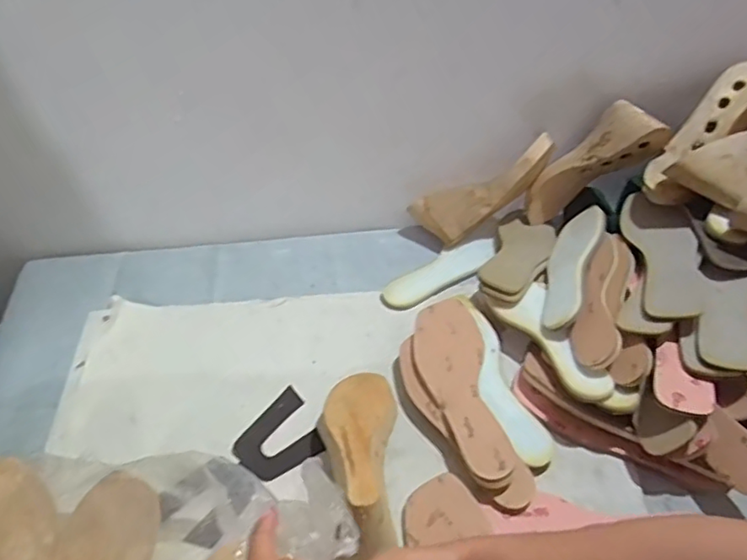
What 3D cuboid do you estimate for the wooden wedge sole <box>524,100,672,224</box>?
[{"bbox_3d":[0.309,-0.162,0.875,0.081,0.230,0.059,39,49,-9],"label":"wooden wedge sole"}]

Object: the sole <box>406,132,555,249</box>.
[{"bbox_3d":[0.164,-0.126,0.891,0.226,0.073,0.054,-31,41,20],"label":"sole"}]

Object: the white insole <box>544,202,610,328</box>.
[{"bbox_3d":[0.263,-0.019,0.832,0.012,0.082,0.242,46,48,-16],"label":"white insole"}]

